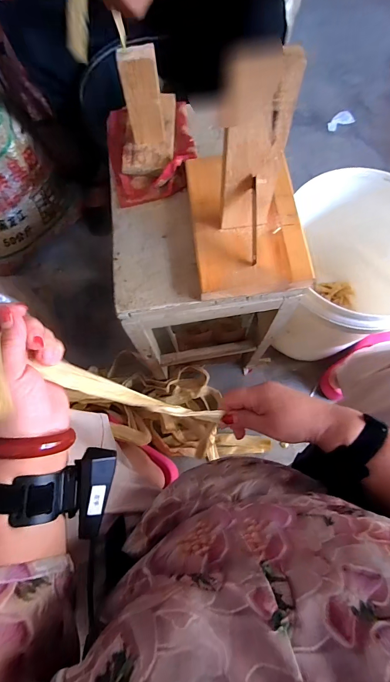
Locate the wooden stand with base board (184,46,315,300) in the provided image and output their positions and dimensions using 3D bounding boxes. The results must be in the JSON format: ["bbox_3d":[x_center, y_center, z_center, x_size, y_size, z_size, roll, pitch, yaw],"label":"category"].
[{"bbox_3d":[0.066,-0.186,0.361,0.138,0.195,0.205,-6,73,-1],"label":"wooden stand with base board"}]

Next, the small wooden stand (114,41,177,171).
[{"bbox_3d":[-0.067,-0.320,0.449,0.075,0.127,0.128,0,73,0],"label":"small wooden stand"}]

